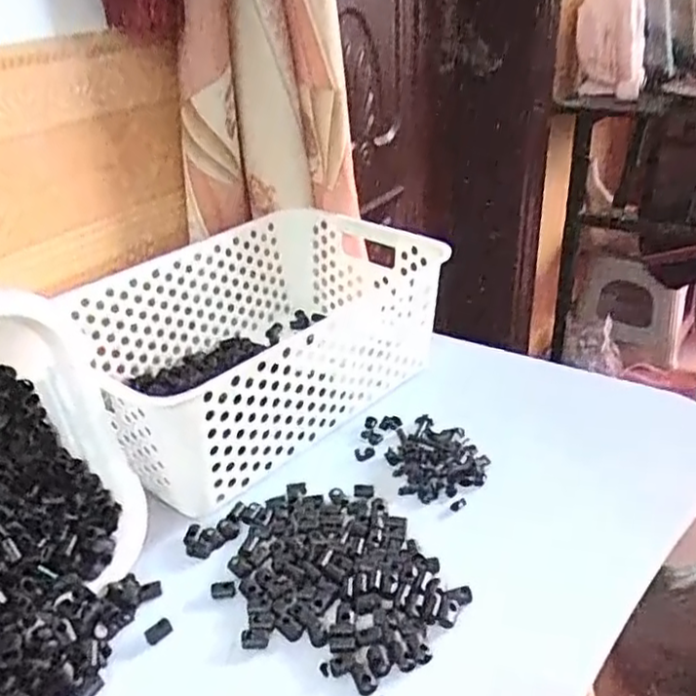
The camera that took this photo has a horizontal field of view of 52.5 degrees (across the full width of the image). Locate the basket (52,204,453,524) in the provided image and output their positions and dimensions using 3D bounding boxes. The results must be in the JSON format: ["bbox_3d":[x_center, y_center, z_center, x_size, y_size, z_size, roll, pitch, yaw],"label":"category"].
[{"bbox_3d":[-0.080,-0.008,0.604,0.296,0.120,0.204,-27,37,-36],"label":"basket"}]

